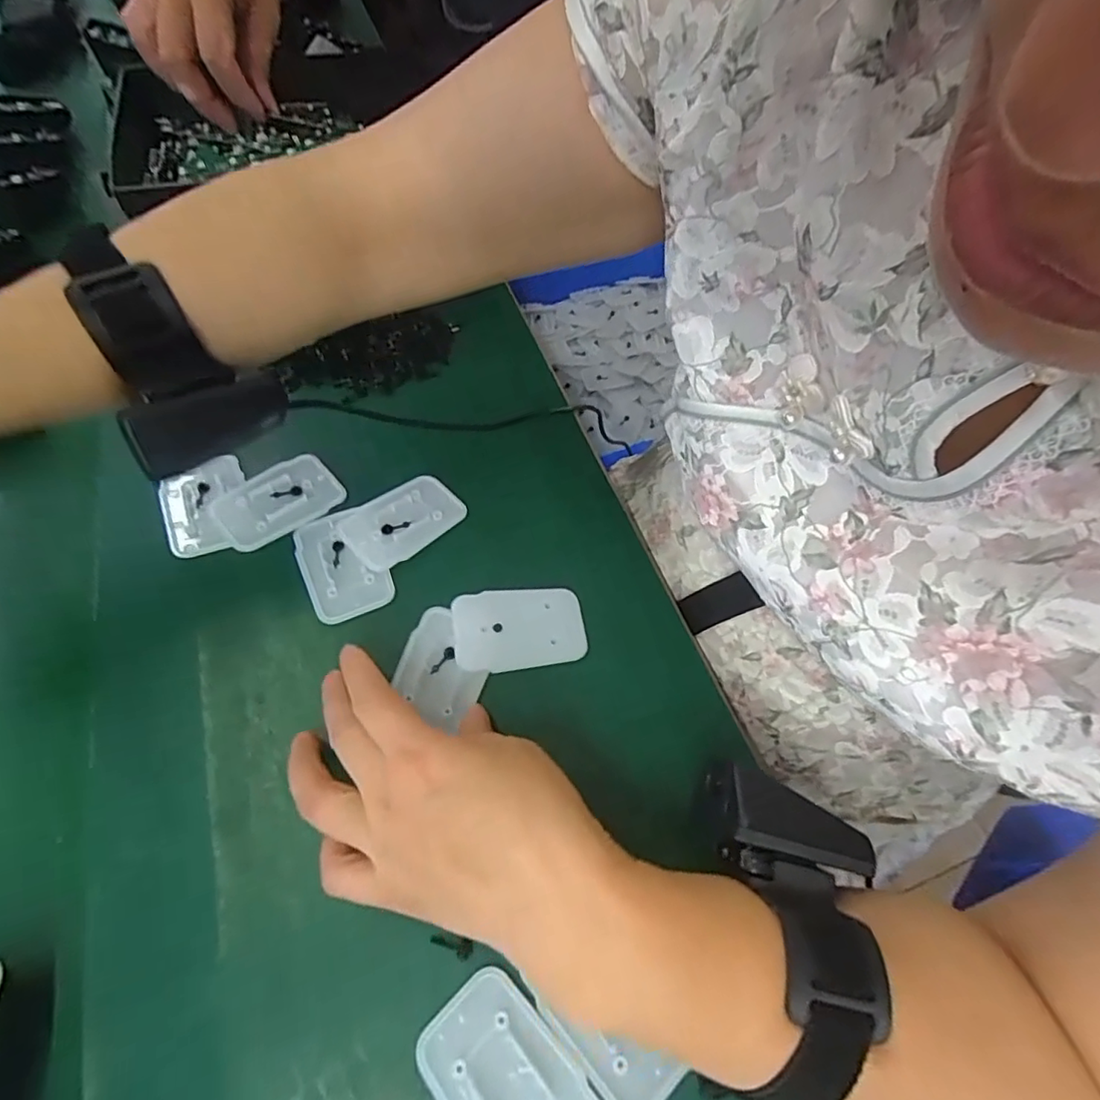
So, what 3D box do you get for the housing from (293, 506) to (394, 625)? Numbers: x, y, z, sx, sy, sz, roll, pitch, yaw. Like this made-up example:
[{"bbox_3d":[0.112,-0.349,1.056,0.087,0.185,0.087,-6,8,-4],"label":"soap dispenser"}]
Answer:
[{"bbox_3d":[-0.118,0.007,0.322,0.041,0.008,0.068,-25,63,-15],"label":"housing"}]

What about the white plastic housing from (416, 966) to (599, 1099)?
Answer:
[{"bbox_3d":[-0.016,0.200,0.212,0.044,0.004,0.068,-39,68,-22],"label":"white plastic housing"}]

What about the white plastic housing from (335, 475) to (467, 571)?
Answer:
[{"bbox_3d":[-0.086,-0.018,0.336,0.067,0.009,0.046,-35,66,-20],"label":"white plastic housing"}]

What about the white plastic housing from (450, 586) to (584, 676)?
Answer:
[{"bbox_3d":[-0.016,0.041,0.305,0.068,0.008,0.044,-8,60,-6],"label":"white plastic housing"}]

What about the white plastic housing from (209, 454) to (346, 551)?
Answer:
[{"bbox_3d":[-0.161,-0.031,0.336,0.068,0.006,0.043,-35,66,-20],"label":"white plastic housing"}]

